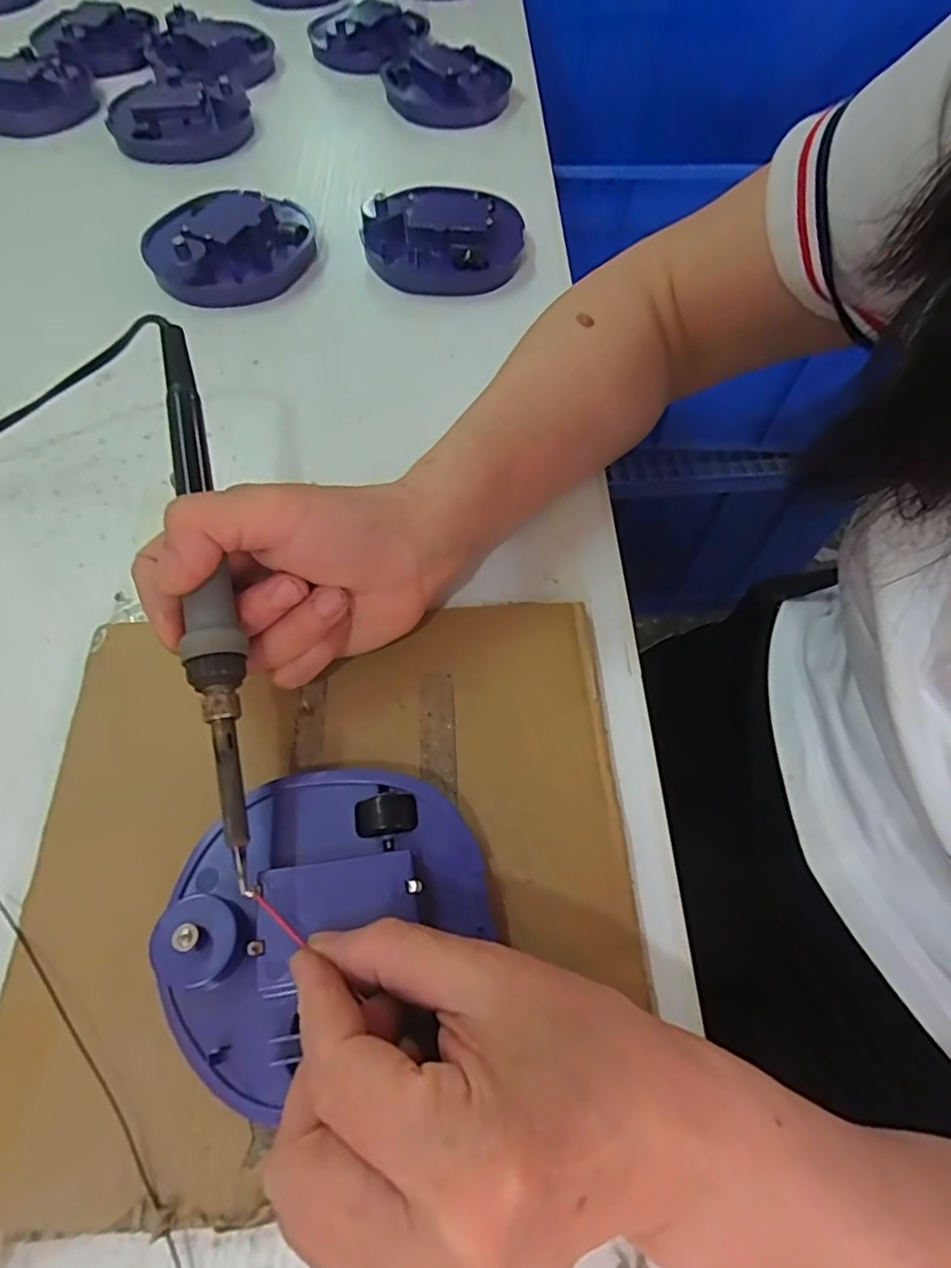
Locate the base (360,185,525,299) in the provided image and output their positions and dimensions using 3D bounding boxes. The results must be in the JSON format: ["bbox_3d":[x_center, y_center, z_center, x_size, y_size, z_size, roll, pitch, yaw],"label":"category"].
[{"bbox_3d":[-0.022,-0.272,0.436,0.106,0.032,0.091,-9,62,-7],"label":"base"}]

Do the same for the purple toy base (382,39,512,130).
[{"bbox_3d":[-0.025,-0.480,0.555,0.109,0.032,0.121,0,61,-2],"label":"purple toy base"}]

